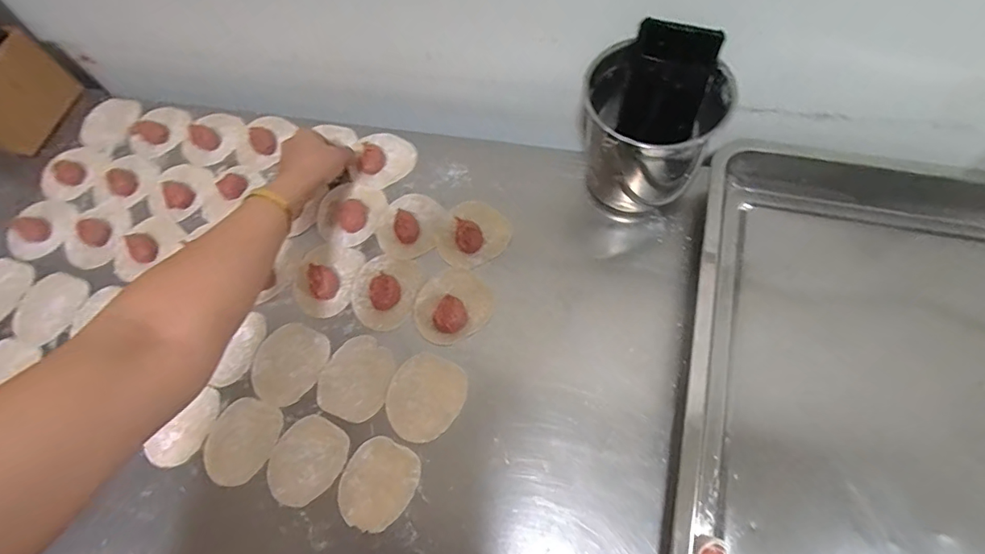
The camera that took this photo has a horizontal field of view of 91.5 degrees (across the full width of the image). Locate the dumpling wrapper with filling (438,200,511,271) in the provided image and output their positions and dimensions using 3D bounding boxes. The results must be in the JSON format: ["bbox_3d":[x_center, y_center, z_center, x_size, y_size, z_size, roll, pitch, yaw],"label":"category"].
[{"bbox_3d":[-0.023,-0.053,0.536,0.082,0.026,0.076,-2,66,5],"label":"dumpling wrapper with filling"}]

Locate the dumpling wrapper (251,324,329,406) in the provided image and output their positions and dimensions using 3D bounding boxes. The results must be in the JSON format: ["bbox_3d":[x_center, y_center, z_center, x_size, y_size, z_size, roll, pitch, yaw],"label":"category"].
[{"bbox_3d":[-0.215,0.091,0.506,0.073,0.004,0.084,19,69,14],"label":"dumpling wrapper"}]

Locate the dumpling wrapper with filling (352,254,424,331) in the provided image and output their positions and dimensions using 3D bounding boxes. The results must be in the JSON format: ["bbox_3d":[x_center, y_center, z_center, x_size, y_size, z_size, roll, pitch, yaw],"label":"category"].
[{"bbox_3d":[-0.118,0.013,0.519,0.071,0.026,0.081,16,69,13],"label":"dumpling wrapper with filling"}]

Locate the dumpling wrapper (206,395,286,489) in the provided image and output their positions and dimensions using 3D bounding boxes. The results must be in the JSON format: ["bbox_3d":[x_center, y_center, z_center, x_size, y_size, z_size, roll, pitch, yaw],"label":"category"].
[{"bbox_3d":[-0.250,0.164,0.479,0.068,0.004,0.081,18,72,13],"label":"dumpling wrapper"}]

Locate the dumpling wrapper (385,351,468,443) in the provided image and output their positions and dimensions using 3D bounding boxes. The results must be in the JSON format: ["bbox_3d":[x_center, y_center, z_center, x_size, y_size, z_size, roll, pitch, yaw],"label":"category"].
[{"bbox_3d":[-0.066,0.119,0.475,0.072,0.004,0.082,21,70,14],"label":"dumpling wrapper"}]

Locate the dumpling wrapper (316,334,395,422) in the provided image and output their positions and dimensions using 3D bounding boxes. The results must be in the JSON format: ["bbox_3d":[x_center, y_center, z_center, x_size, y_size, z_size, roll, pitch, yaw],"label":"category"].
[{"bbox_3d":[-0.139,0.102,0.491,0.072,0.007,0.082,11,68,11],"label":"dumpling wrapper"}]

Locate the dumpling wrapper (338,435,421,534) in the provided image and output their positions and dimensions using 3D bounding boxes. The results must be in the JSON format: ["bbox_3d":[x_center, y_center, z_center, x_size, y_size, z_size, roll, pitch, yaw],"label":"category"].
[{"bbox_3d":[-0.108,0.195,0.452,0.067,0.004,0.079,23,75,12],"label":"dumpling wrapper"}]

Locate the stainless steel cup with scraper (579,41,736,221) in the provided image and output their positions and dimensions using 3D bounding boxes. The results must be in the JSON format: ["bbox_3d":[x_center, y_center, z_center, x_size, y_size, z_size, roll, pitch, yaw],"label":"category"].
[{"bbox_3d":[0.148,-0.141,0.496,0.131,0.129,0.126,-2,66,5],"label":"stainless steel cup with scraper"}]

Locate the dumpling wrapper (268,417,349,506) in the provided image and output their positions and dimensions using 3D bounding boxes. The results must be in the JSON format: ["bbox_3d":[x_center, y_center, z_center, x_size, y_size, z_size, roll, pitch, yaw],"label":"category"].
[{"bbox_3d":[-0.180,0.178,0.466,0.068,0.004,0.079,30,72,15],"label":"dumpling wrapper"}]

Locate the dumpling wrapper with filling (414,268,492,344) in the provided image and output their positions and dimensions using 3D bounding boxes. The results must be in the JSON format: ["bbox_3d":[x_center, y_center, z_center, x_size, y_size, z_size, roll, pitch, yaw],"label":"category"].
[{"bbox_3d":[-0.043,0.029,0.512,0.083,0.016,0.076,-2,66,5],"label":"dumpling wrapper with filling"}]

